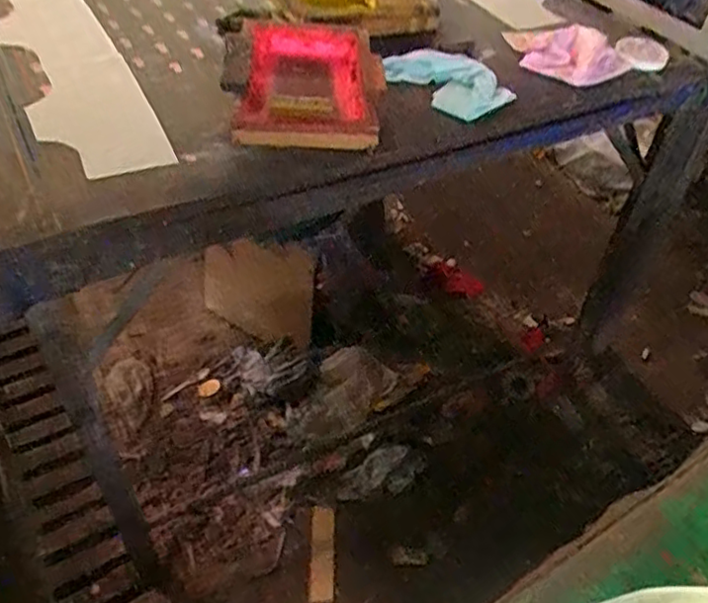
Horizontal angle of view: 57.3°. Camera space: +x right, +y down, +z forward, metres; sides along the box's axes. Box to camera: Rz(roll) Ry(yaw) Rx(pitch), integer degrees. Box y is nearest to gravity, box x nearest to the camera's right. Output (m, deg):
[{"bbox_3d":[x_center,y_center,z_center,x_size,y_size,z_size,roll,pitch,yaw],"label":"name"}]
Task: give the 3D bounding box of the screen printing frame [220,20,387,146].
[{"bbox_3d":[-0.080,-0.363,1.024,0.235,0.062,0.360,0,46,-8],"label":"screen printing frame"}]

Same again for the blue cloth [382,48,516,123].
[{"bbox_3d":[0.155,-0.367,1.086,0.181,0.038,0.157,35,52,27],"label":"blue cloth"}]

